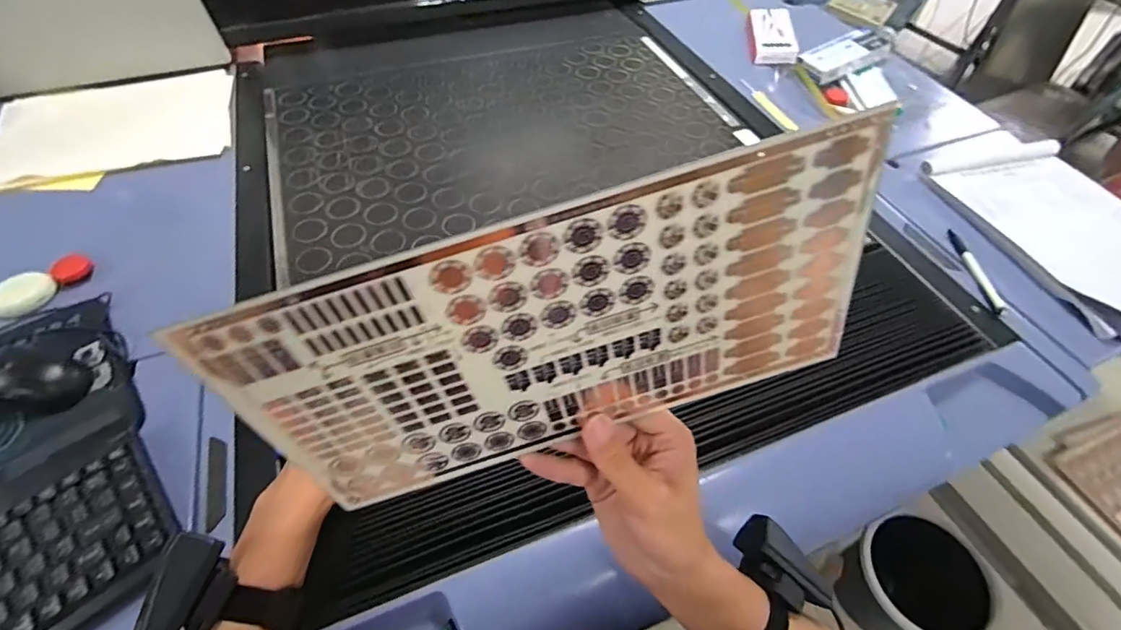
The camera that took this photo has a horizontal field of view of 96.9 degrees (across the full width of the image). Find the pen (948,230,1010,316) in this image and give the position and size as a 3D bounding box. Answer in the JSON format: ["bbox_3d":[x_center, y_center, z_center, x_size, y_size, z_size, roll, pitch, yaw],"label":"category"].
[{"bbox_3d":[0.501,-0.055,0.600,0.013,0.009,0.133,1,53,0],"label":"pen"}]

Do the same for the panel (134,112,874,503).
[{"bbox_3d":[0.006,0.015,0.252,0.303,0.155,0.004,-17,42,-1],"label":"panel"}]

